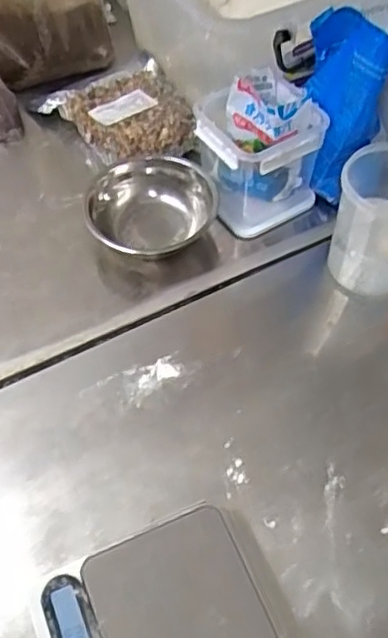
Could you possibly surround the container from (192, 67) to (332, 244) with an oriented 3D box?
[{"bbox_3d":[0.071,-0.185,0.723,0.122,0.138,0.118,-24,59,-14],"label":"container"}]

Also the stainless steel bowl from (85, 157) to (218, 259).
[{"bbox_3d":[-0.047,-0.120,0.726,0.136,0.061,0.131,0,56,1],"label":"stainless steel bowl"}]

